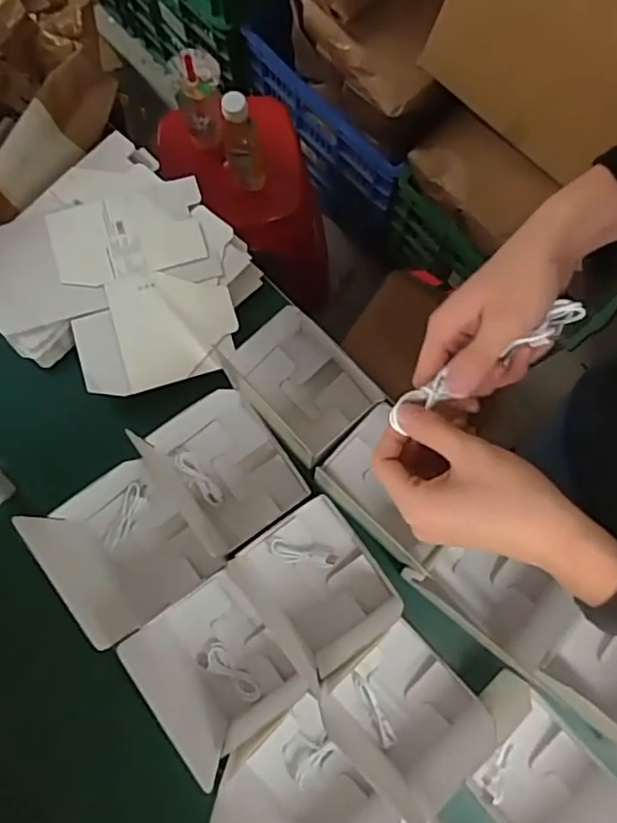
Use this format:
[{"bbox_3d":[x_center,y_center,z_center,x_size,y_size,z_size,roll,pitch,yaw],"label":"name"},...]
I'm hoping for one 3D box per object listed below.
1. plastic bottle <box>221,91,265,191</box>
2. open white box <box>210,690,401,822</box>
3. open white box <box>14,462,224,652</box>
[{"bbox_3d":[-0.111,-0.454,1.024,0.063,0.197,0.072,-8,80,-1],"label":"plastic bottle"},{"bbox_3d":[0.004,0.373,0.583,0.153,0.212,0.126,39,82,7],"label":"open white box"},{"bbox_3d":[-0.195,0.134,0.617,0.107,0.169,0.156,-34,81,-6],"label":"open white box"}]

